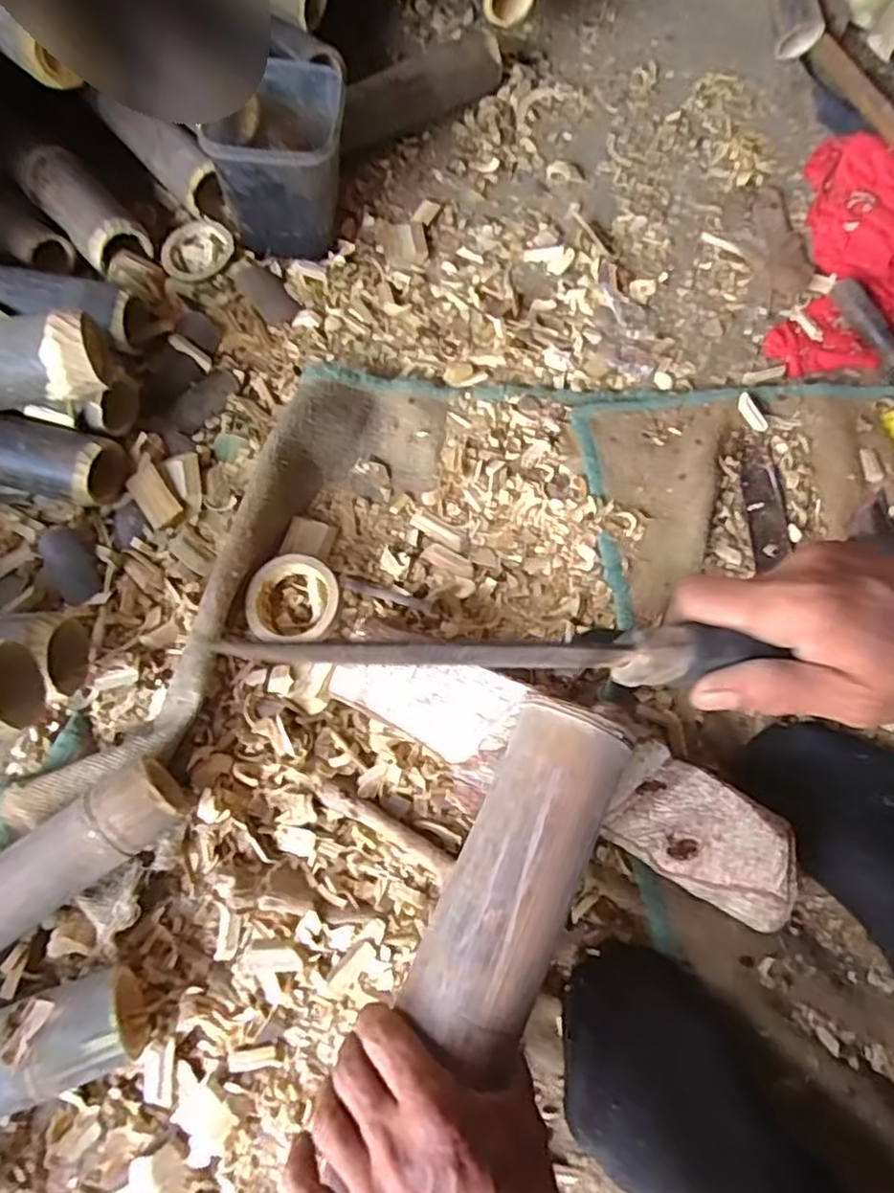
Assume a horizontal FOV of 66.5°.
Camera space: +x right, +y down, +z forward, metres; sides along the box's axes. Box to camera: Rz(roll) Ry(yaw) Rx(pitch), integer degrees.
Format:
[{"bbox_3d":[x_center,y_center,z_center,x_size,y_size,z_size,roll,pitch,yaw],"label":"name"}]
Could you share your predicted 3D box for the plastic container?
[{"bbox_3d":[-0.158,-0.403,0.642,0.128,0.122,0.128,-5,70,-2],"label":"plastic container"}]

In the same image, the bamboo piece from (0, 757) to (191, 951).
[{"bbox_3d":[-0.283,0.194,0.447,0.228,0.059,0.053,-34,74,-11],"label":"bamboo piece"}]

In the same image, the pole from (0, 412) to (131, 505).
[{"bbox_3d":[-0.350,-0.116,0.565,0.175,0.056,0.057,13,70,5],"label":"pole"}]

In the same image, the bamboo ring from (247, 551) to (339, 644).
[{"bbox_3d":[-0.121,0.002,0.541,0.071,0.025,0.068,0,69,0],"label":"bamboo ring"}]

